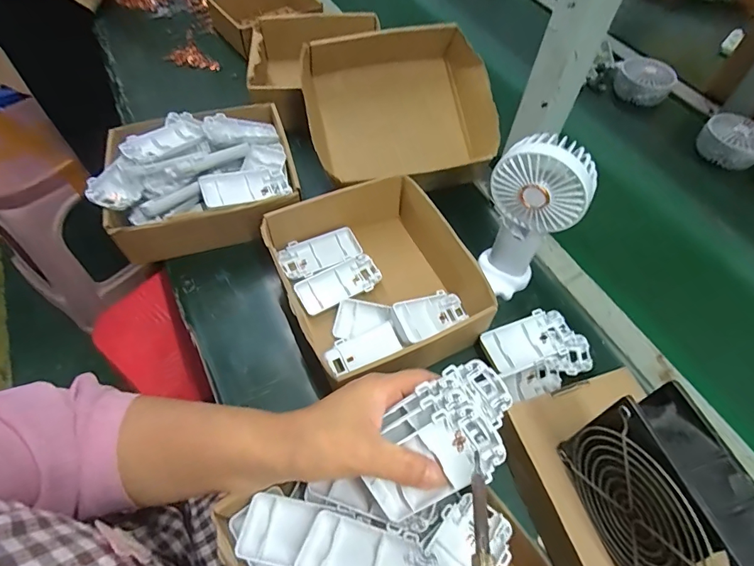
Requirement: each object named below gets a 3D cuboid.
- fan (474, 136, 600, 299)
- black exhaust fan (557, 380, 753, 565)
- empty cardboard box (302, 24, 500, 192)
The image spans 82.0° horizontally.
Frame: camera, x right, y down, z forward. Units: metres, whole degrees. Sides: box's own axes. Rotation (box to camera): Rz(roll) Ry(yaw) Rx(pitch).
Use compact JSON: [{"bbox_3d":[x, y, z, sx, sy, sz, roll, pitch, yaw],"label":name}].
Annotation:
[{"bbox_3d":[0.147,-0.058,0.439,0.086,0.185,0.049,26,59,14],"label":"fan"},{"bbox_3d":[0.186,0.144,0.285,0.044,0.114,0.117,-14,58,-11],"label":"black exhaust fan"},{"bbox_3d":[0.034,-0.235,0.596,0.247,0.193,0.077,-4,24,5],"label":"empty cardboard box"}]

